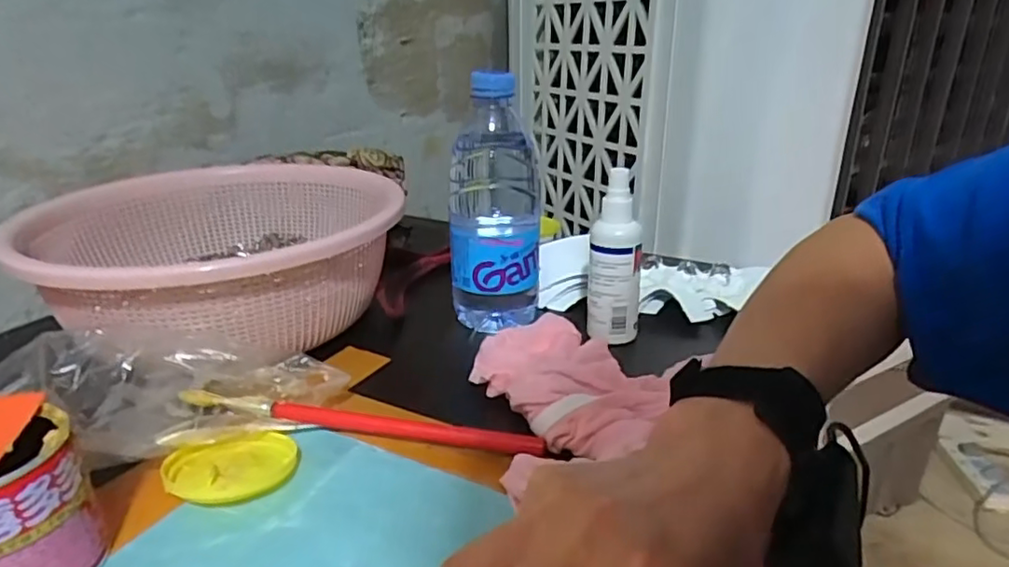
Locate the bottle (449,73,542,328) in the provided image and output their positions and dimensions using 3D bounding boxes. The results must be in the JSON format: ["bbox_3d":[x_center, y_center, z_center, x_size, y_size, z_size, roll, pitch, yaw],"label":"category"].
[{"bbox_3d":[-0.008,-0.059,0.480,0.070,0.190,0.062,-1,23,0],"label":"bottle"}]

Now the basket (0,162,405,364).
[{"bbox_3d":[-0.225,-0.024,0.504,0.253,0.091,0.281,-14,26,-27],"label":"basket"}]

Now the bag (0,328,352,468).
[{"bbox_3d":[-0.193,0.064,0.367,0.185,0.051,0.084,6,19,-27],"label":"bag"}]

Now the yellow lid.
[{"bbox_3d":[-0.148,0.099,0.338,0.064,0.013,0.053,-10,24,-20],"label":"yellow lid"}]

